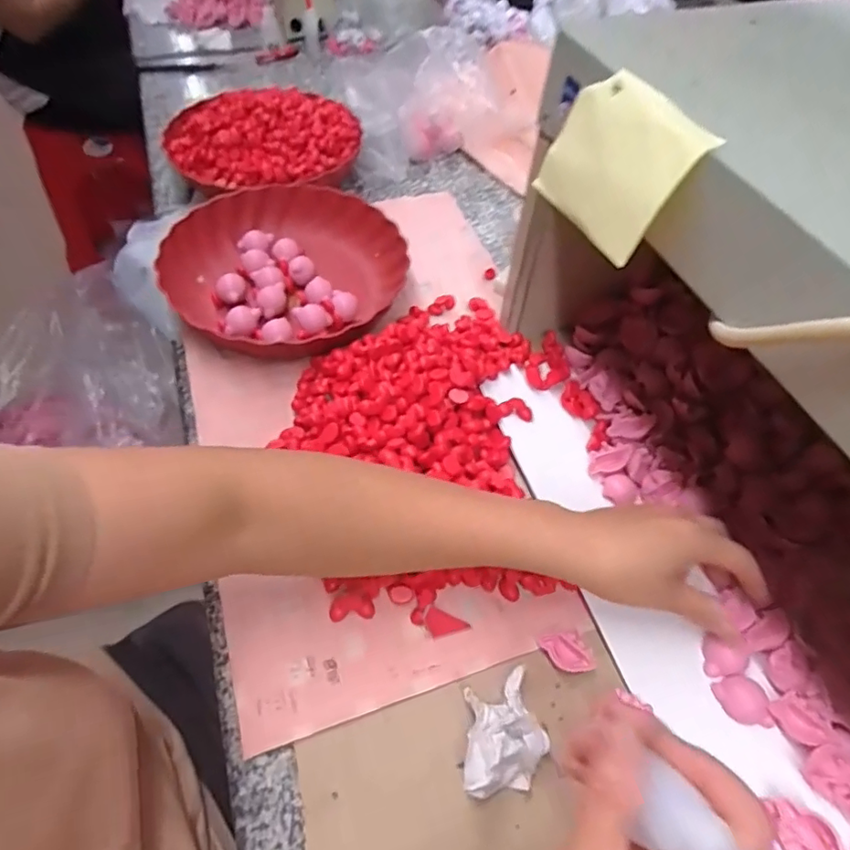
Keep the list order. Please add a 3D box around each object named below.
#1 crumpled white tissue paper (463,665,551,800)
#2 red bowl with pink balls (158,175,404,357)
[{"bbox_3d":[0.047,0.192,0.345,0.053,0.019,0.063,-6,54,-7],"label":"crumpled white tissue paper"},{"bbox_3d":[-0.143,-0.163,0.569,0.234,0.048,0.236,1,54,-2],"label":"red bowl with pink balls"}]

